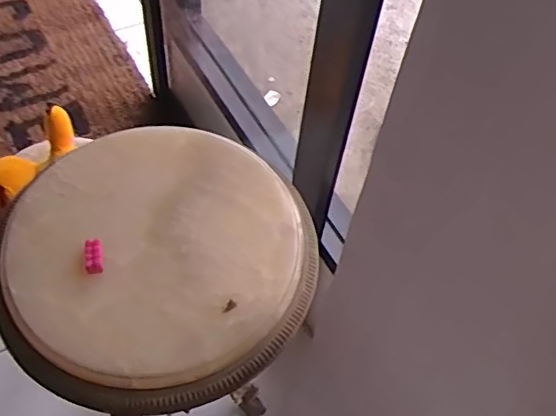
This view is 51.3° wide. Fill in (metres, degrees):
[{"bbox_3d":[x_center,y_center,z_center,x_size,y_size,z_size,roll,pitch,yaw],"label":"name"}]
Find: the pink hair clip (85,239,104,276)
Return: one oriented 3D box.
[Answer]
[{"bbox_3d":[-0.237,0.063,0.745,0.022,0.013,0.045,-10,57,-11],"label":"pink hair clip"}]

